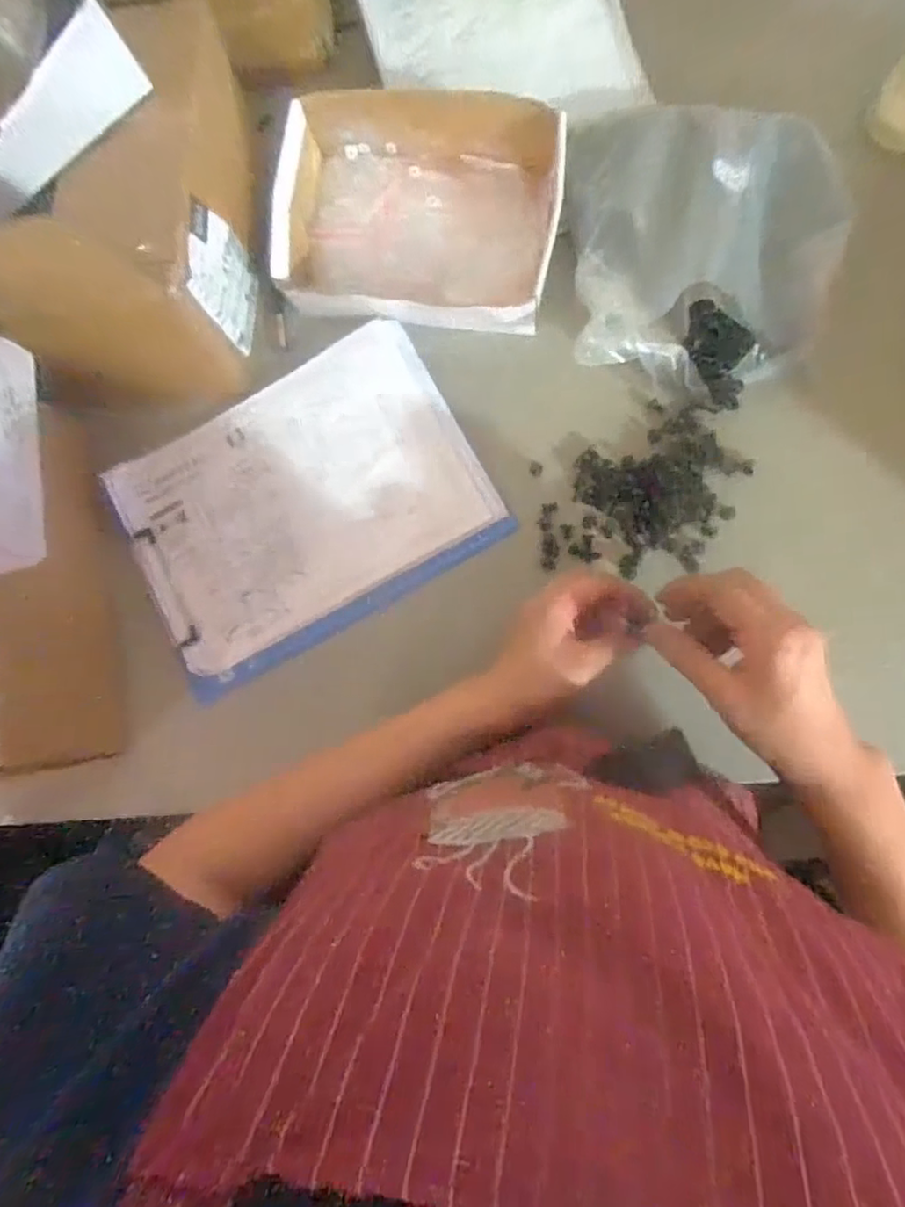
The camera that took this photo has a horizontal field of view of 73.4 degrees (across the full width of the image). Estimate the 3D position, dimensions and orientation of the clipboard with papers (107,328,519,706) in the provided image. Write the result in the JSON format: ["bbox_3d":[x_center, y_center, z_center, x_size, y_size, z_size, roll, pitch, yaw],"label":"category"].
[{"bbox_3d":[-0.130,-0.085,0.515,0.294,0.017,0.221,-29,79,1],"label":"clipboard with papers"}]

